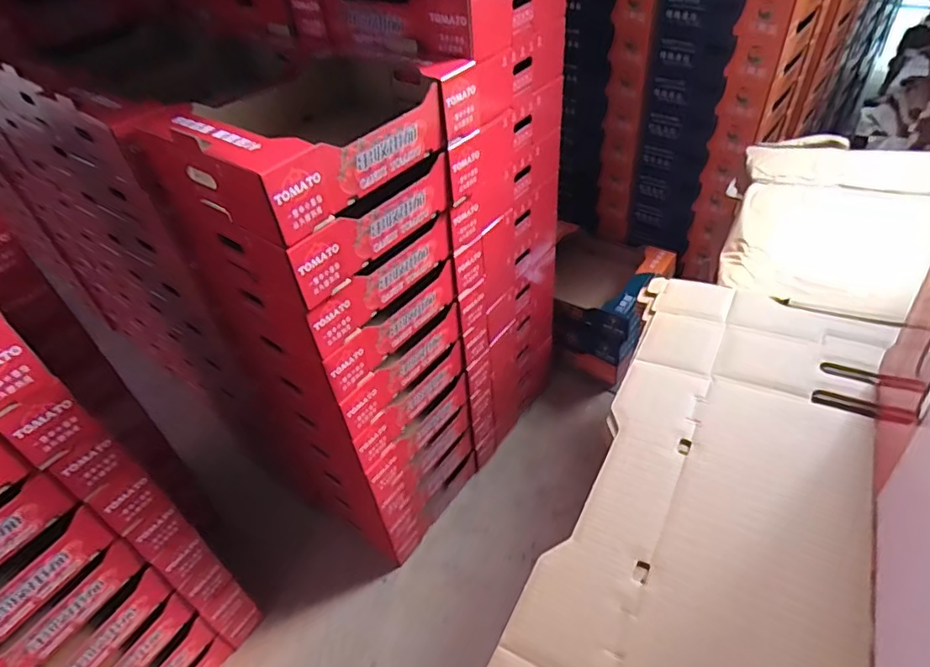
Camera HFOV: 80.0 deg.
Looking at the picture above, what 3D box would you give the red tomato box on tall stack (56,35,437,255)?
[{"bbox_3d":[-0.233,-0.323,0.847,0.347,0.113,0.419,23,51,28],"label":"red tomato box on tall stack"}]

